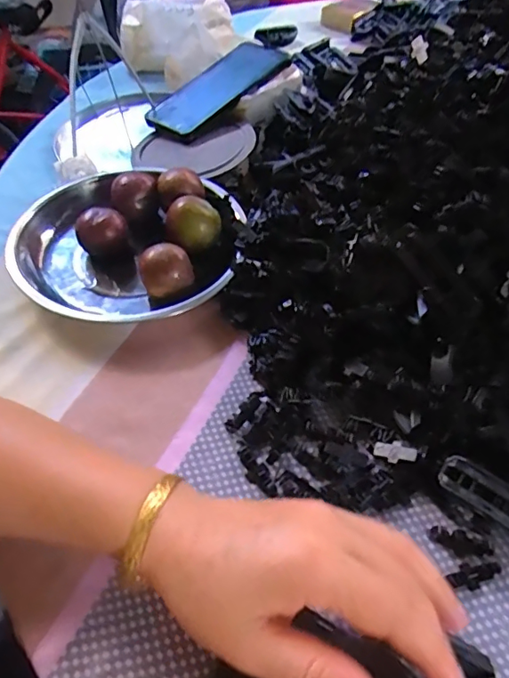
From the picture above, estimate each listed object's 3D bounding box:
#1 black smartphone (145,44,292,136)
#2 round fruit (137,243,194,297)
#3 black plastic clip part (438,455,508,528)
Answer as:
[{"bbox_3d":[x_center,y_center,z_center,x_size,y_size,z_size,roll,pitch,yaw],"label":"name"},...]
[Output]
[{"bbox_3d":[-0.041,-0.276,0.554,0.161,0.010,0.080,-42,56,-17],"label":"black smartphone"},{"bbox_3d":[-0.068,-0.050,0.392,0.038,0.033,0.034,-21,55,-16],"label":"round fruit"},{"bbox_3d":[0.140,0.093,0.289,0.072,0.011,0.020,33,57,3],"label":"black plastic clip part"}]

